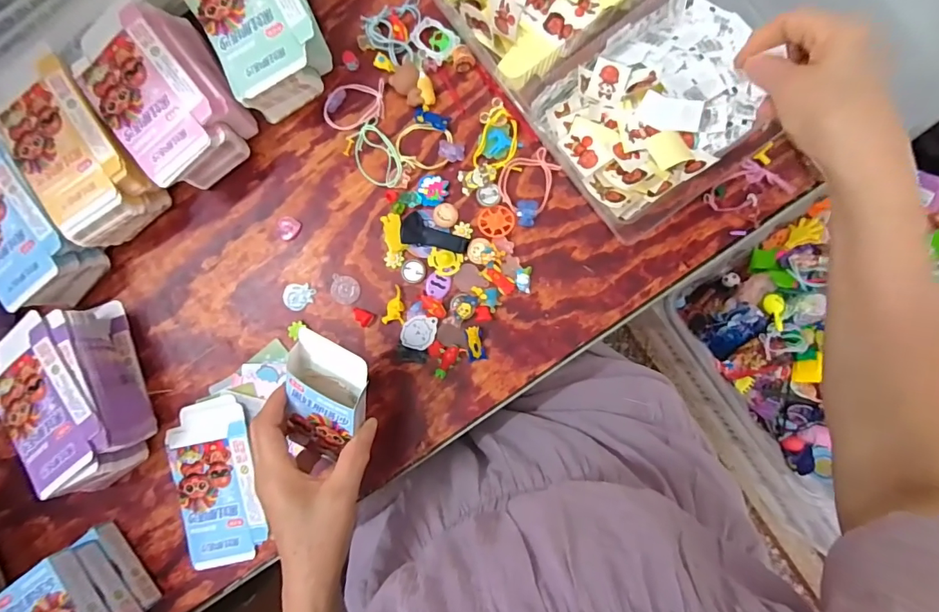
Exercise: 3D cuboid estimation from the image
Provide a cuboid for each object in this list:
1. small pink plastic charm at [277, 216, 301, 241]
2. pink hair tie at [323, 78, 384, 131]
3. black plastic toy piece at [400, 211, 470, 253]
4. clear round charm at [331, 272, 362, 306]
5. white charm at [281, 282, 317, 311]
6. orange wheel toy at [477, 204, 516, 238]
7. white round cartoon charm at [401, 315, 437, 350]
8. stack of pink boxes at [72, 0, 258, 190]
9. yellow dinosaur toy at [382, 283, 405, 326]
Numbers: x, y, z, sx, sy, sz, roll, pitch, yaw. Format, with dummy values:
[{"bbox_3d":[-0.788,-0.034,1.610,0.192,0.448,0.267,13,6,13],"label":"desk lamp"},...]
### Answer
[{"bbox_3d":[-0.180,-0.079,0.460,0.022,0.004,0.022,-43,86,3],"label":"small pink plastic charm"},{"bbox_3d":[-0.112,-0.196,0.451,0.058,0.008,0.043,-4,89,5],"label":"pink hair tie"},{"bbox_3d":[-0.033,-0.070,0.437,0.063,0.012,0.031,9,91,5],"label":"black plastic toy piece"},{"bbox_3d":[-0.121,-0.015,0.449,0.030,0.004,0.027,12,91,5],"label":"clear round charm"},{"bbox_3d":[-0.167,-0.009,0.455,0.031,0.005,0.026,-3,90,5],"label":"white charm"},{"bbox_3d":[0.025,-0.080,0.437,0.033,0.004,0.032,0,90,5],"label":"orange wheel toy"},{"bbox_3d":[-0.048,0.025,0.442,0.030,0.004,0.032,0,84,1],"label":"white round cartoon charm"},{"bbox_3d":[-0.277,-0.193,0.435,0.100,0.072,0.147,-37,87,4],"label":"stack of pink boxes"},{"bbox_3d":[-0.070,-0.001,0.443,0.019,0.006,0.037,8,90,5],"label":"yellow dinosaur toy"}]

